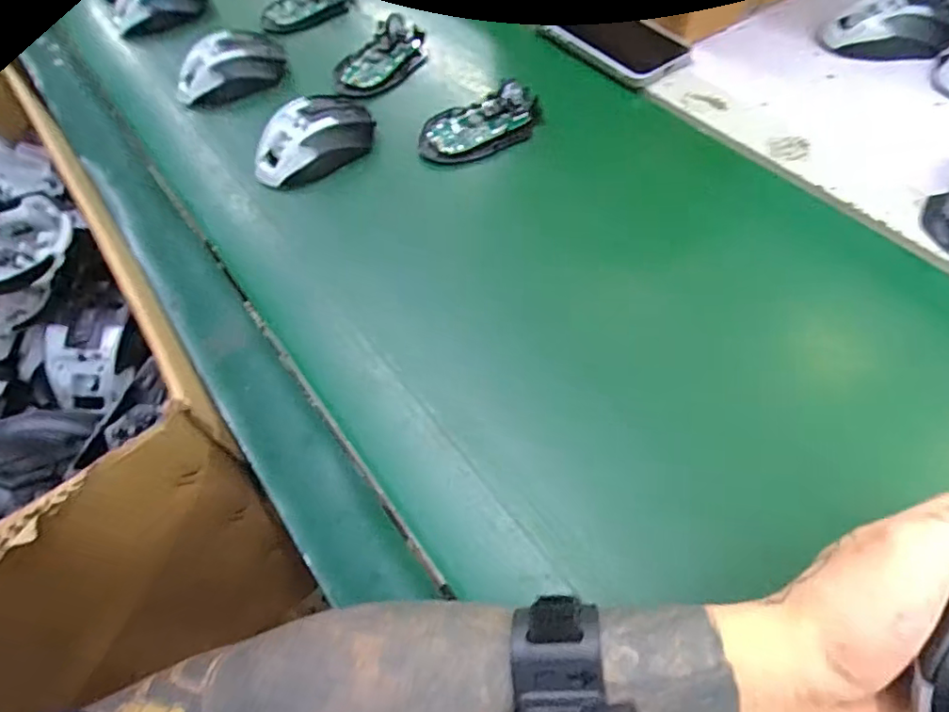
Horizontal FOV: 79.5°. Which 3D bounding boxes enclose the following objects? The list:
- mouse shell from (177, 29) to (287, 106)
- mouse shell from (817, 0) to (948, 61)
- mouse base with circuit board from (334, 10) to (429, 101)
[{"bbox_3d":[-0.251,-0.296,0.580,0.108,0.033,0.073,-19,58,-8],"label":"mouse shell"},{"bbox_3d":[0.388,-0.309,0.528,0.111,0.039,0.073,21,62,17],"label":"mouse shell"},{"bbox_3d":[-0.094,-0.304,0.581,0.072,0.016,0.111,37,67,24],"label":"mouse base with circuit board"}]

